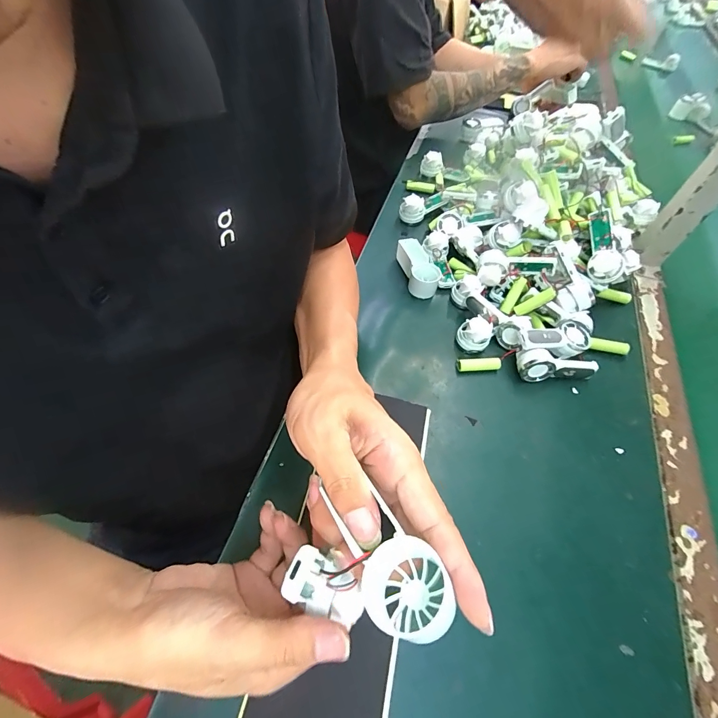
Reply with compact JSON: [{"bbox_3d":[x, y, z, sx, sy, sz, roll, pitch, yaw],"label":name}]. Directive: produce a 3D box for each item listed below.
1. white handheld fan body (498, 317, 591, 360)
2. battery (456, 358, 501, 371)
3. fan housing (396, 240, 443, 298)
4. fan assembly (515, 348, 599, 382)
[{"bbox_3d":[0.231,-0.024,0.456,0.104,0.045,0.052,0,57,-3],"label":"white handheld fan body"},{"bbox_3d":[0.146,0.005,0.445,0.051,0.012,0.013,-1,57,-4],"label":"battery"},{"bbox_3d":[0.086,-0.131,0.523,0.041,0.035,0.090,-9,58,-9],"label":"fan housing"},{"bbox_3d":[0.239,0.005,0.444,0.091,0.034,0.033,-2,57,-5],"label":"fan assembly"}]

